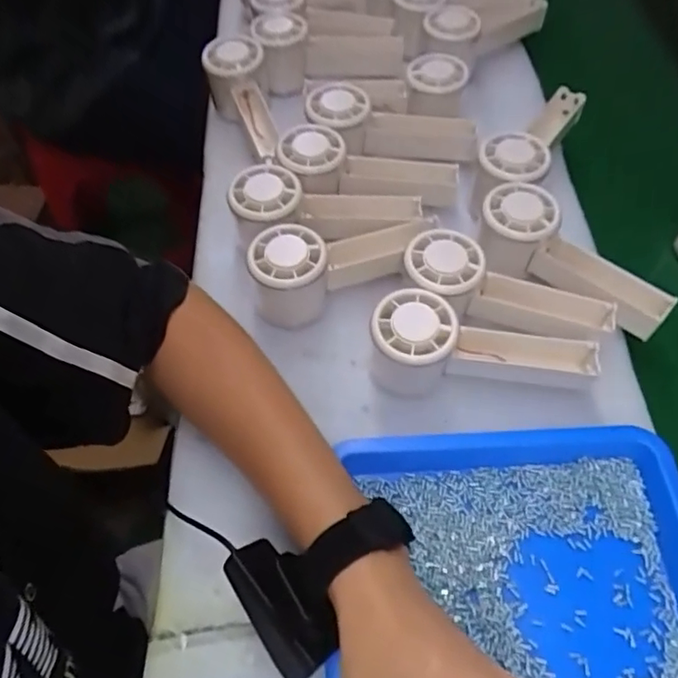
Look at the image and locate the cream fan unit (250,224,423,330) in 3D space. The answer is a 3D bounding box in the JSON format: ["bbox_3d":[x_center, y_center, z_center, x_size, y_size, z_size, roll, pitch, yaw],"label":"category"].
[{"bbox_3d":[-0.005,-0.060,0.447,0.129,0.061,0.058,-29,62,-14],"label":"cream fan unit"}]

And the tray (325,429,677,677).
[{"bbox_3d":[0.109,0.140,0.334,0.221,0.025,0.170,-1,59,1],"label":"tray"}]

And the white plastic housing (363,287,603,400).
[{"bbox_3d":[0.099,0.003,0.401,0.150,0.059,0.051,-2,59,1],"label":"white plastic housing"}]

